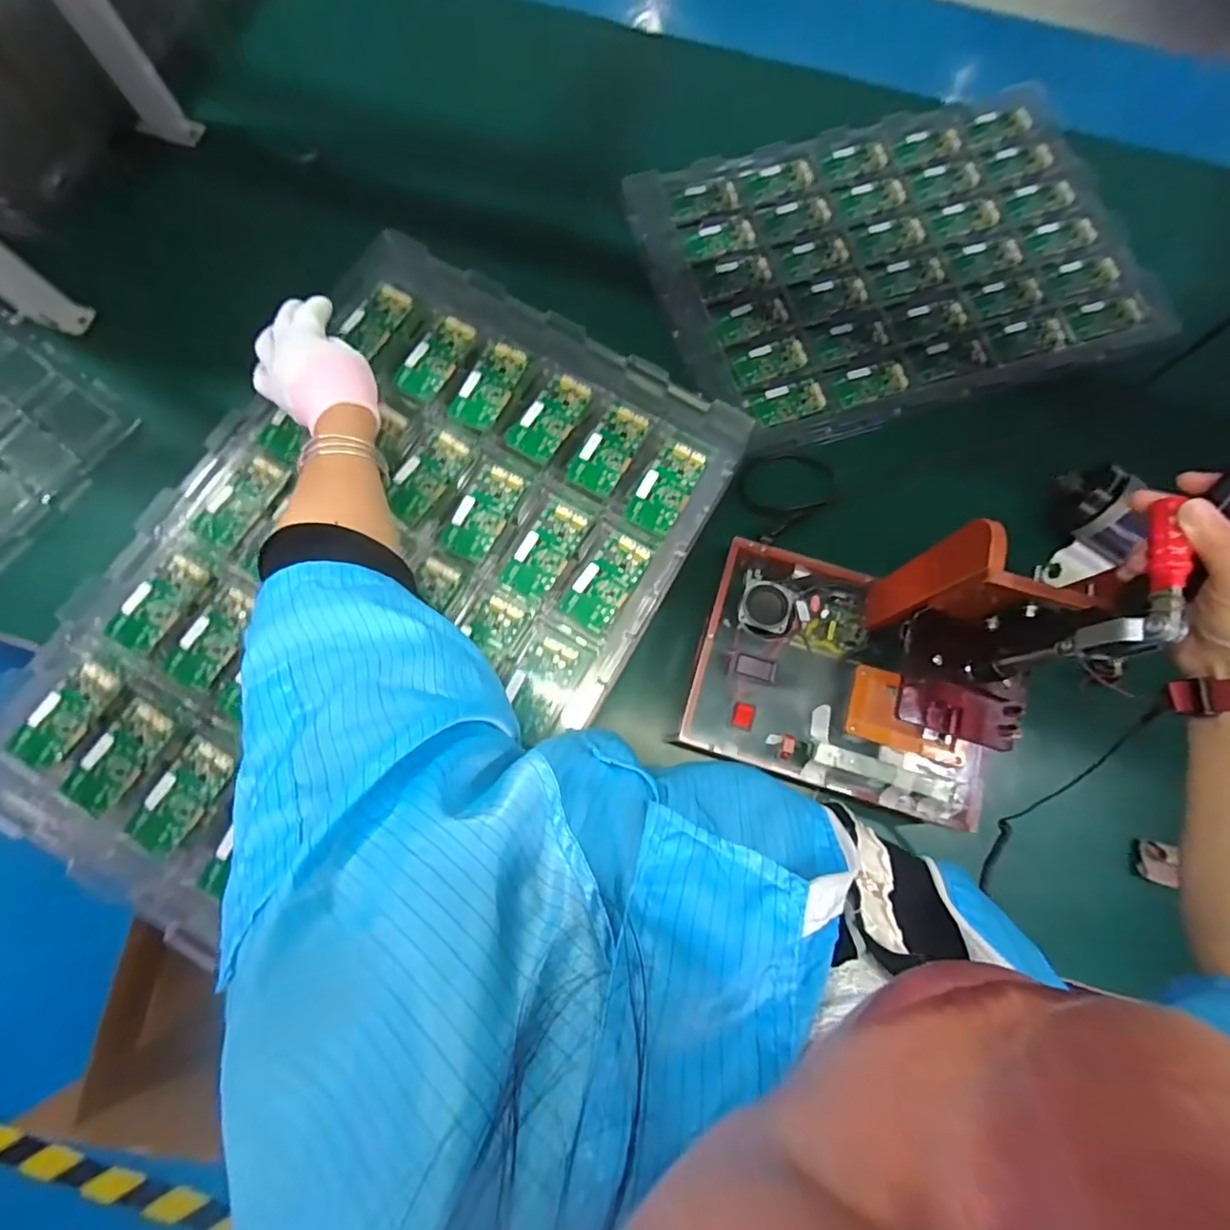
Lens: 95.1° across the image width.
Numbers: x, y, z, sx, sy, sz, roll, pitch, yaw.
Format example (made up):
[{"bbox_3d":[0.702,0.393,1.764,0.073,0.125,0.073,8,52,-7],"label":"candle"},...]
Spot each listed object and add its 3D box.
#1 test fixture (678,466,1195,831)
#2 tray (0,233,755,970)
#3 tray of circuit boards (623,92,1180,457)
[{"bbox_3d":[0.243,0.042,0.495,0.294,0.327,0.234,17,78,3],"label":"test fixture"},{"bbox_3d":[-0.212,-0.026,0.537,0.447,0.036,0.658,31,79,6],"label":"tray"},{"bbox_3d":[0.381,-0.495,0.785,0.634,0.046,0.444,-17,78,-5],"label":"tray of circuit boards"}]

